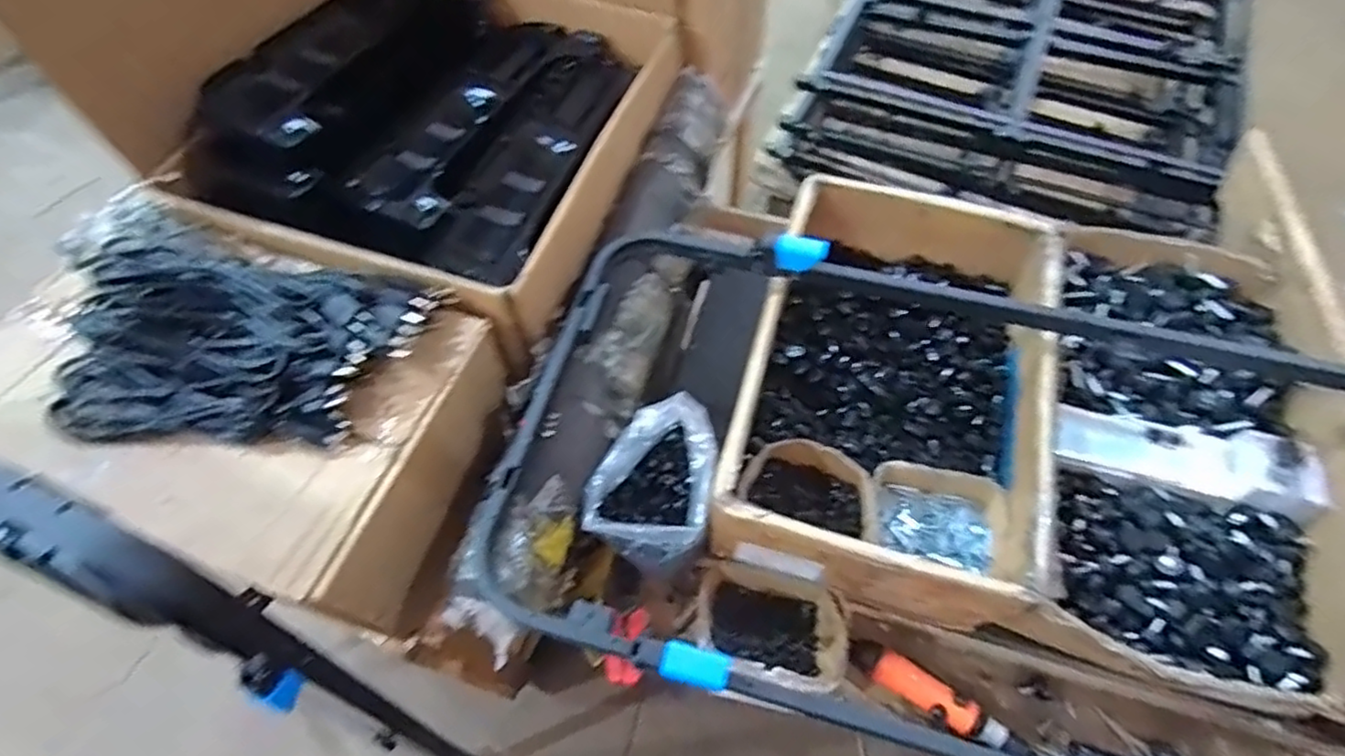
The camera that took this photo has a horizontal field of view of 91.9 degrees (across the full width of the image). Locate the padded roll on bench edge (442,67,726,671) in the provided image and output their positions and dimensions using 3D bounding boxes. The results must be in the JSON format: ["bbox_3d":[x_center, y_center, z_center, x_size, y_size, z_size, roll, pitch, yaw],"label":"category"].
[{"bbox_3d":[-0.064,-0.101,0.860,0.138,0.111,0.882,12,61,9],"label":"padded roll on bench edge"}]

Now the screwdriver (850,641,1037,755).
[{"bbox_3d":[0.305,0.372,0.764,0.194,0.040,0.048,30,66,18],"label":"screwdriver"}]

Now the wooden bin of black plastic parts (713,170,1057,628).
[{"bbox_3d":[0.288,0.005,0.853,0.356,0.159,0.540,13,61,10],"label":"wooden bin of black plastic parts"}]

